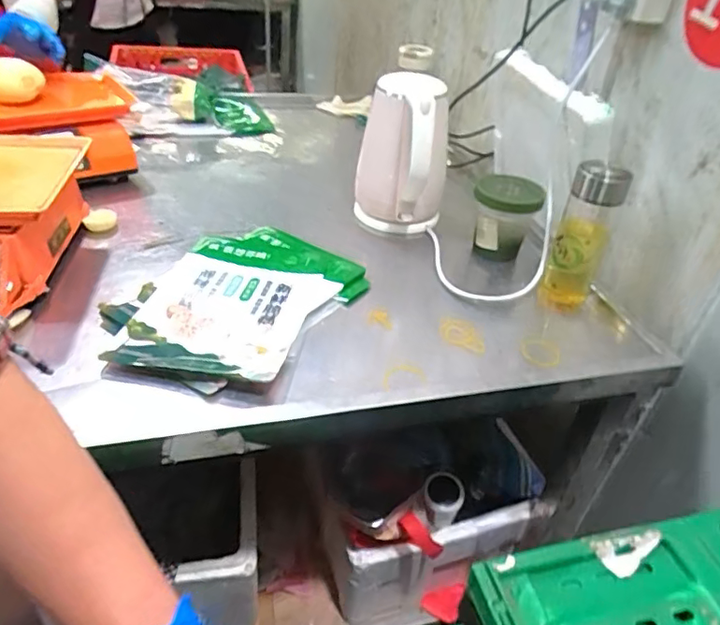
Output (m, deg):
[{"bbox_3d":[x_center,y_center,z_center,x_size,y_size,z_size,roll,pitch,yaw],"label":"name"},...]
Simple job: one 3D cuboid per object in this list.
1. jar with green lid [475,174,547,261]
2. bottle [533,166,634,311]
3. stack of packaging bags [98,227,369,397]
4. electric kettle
[{"bbox_3d":[0.224,-0.149,0.876,0.100,0.121,0.090,16,38,13],"label":"jar with green lid"},{"bbox_3d":[0.297,-0.100,0.743,0.066,0.203,0.072,22,40,20],"label":"bottle"},{"bbox_3d":[-0.158,-0.015,0.714,0.239,0.028,0.334,18,38,16],"label":"stack of packaging bags"},{"bbox_3d":[0.061,-0.246,0.891,0.134,0.225,0.168,8,37,2],"label":"electric kettle"}]

